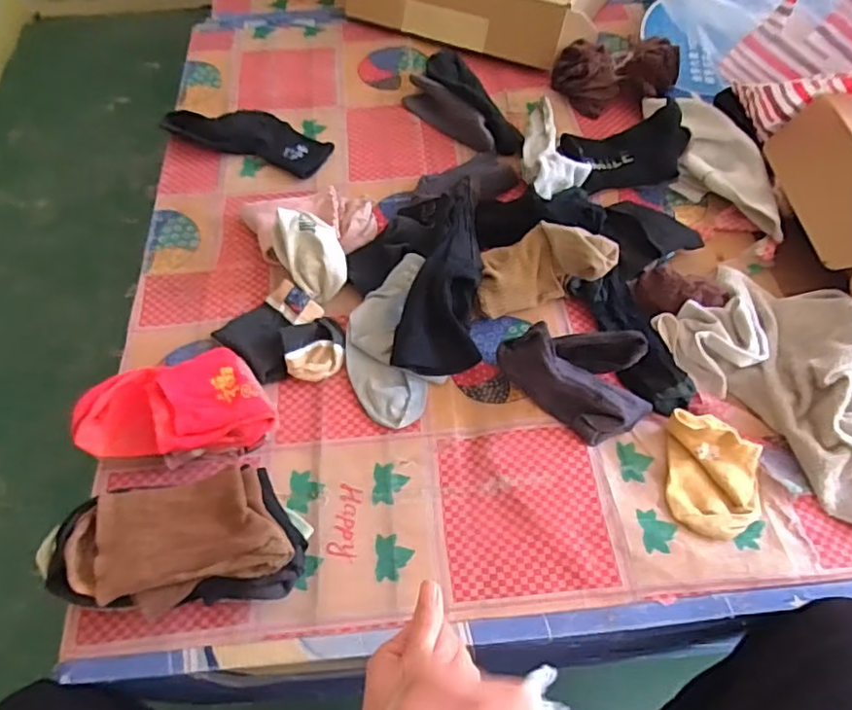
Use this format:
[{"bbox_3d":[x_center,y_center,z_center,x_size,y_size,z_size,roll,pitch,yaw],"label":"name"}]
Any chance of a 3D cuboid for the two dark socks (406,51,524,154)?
[{"bbox_3d":[0.054,-0.342,0.820,0.097,0.046,0.215,-31,62,-16],"label":"two dark socks"}]

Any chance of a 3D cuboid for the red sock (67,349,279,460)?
[{"bbox_3d":[-0.239,0.057,0.578,0.176,0.058,0.102,-15,59,-7],"label":"red sock"}]

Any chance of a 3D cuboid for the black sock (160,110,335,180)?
[{"bbox_3d":[-0.241,-0.306,0.815,0.223,0.034,0.089,16,60,12],"label":"black sock"}]

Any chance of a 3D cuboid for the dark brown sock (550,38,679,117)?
[{"bbox_3d":[0.265,-0.393,0.831,0.163,0.062,0.098,-4,58,0],"label":"dark brown sock"}]

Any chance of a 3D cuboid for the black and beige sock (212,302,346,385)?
[{"bbox_3d":[-0.157,-0.014,0.635,0.137,0.032,0.082,16,60,12],"label":"black and beige sock"}]

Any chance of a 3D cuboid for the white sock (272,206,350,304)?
[{"bbox_3d":[-0.129,-0.112,0.668,0.068,0.073,0.096,-23,60,-12],"label":"white sock"}]

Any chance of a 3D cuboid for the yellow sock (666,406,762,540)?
[{"bbox_3d":[0.264,0.109,0.539,0.078,0.034,0.104,4,59,5],"label":"yellow sock"}]

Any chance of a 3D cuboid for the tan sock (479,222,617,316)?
[{"bbox_3d":[0.126,-0.095,0.644,0.139,0.082,0.081,-3,58,0],"label":"tan sock"}]

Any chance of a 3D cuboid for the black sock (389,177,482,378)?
[{"bbox_3d":[0.018,-0.094,0.656,0.084,0.069,0.240,3,59,4],"label":"black sock"}]

